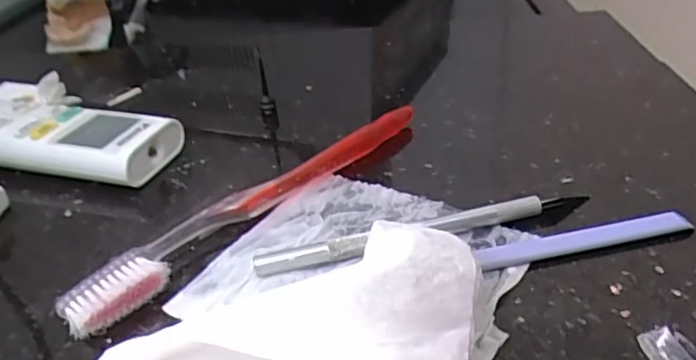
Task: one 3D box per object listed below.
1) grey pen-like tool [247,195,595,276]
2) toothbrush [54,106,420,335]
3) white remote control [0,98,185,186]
[{"bbox_3d":[0.031,0.020,0.228,0.135,0.008,0.009,-12,34,-11],"label":"grey pen-like tool"},{"bbox_3d":[-0.037,0.006,0.255,0.019,0.013,0.183,24,43,36],"label":"toothbrush"},{"bbox_3d":[-0.175,-0.023,0.314,0.170,0.022,0.042,7,35,17],"label":"white remote control"}]

